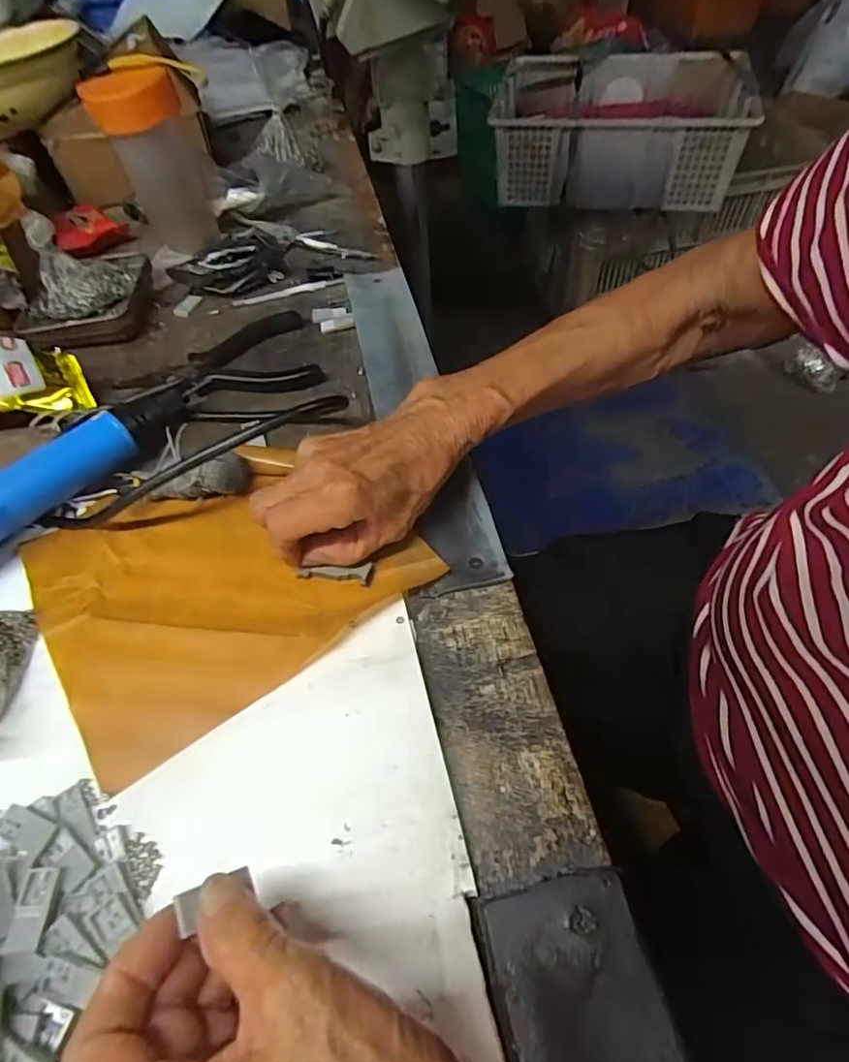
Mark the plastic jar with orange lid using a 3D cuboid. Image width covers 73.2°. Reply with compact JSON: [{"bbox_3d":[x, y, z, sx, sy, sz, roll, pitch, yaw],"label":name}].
[{"bbox_3d":[-0.240,-0.326,0.520,0.069,0.134,0.065,-2,53,3],"label":"plastic jar with orange lid"}]

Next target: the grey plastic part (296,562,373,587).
[{"bbox_3d":[-0.051,0.025,0.322,0.044,0.005,0.013,-2,52,10],"label":"grey plastic part"}]

